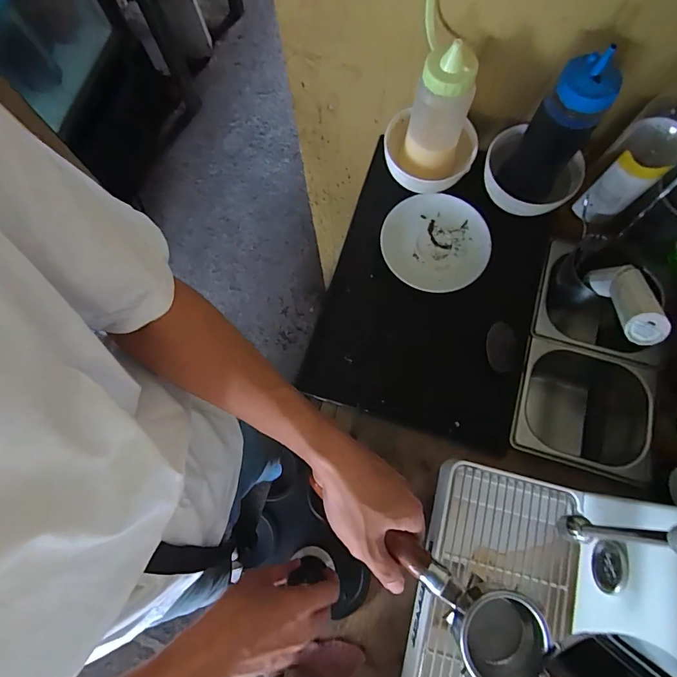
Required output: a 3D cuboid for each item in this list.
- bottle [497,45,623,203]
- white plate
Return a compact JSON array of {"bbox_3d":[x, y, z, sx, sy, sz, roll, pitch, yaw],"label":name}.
[{"bbox_3d":[0.269,-0.247,0.517,0.075,0.225,0.067,33,78,10],"label":"bottle"},{"bbox_3d":[0.142,-0.137,0.582,0.154,0.019,0.144,0,74,2],"label":"white plate"}]

